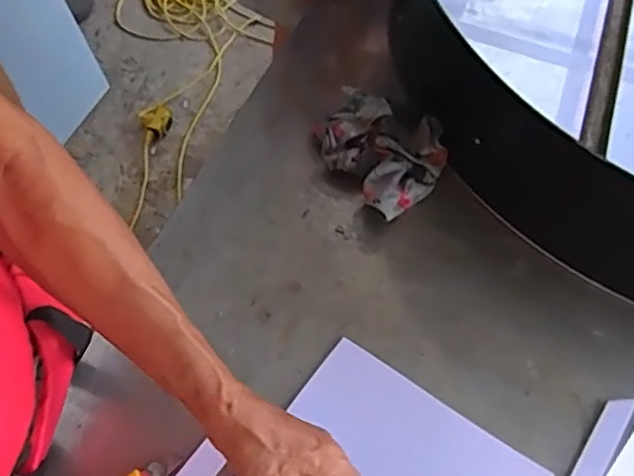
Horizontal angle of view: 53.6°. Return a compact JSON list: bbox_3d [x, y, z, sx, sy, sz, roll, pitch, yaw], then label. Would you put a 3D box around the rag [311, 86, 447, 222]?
[{"bbox_3d":[0.070,-0.103,0.705,0.144,0.067,0.128,40,65,22],"label":"rag"}]

